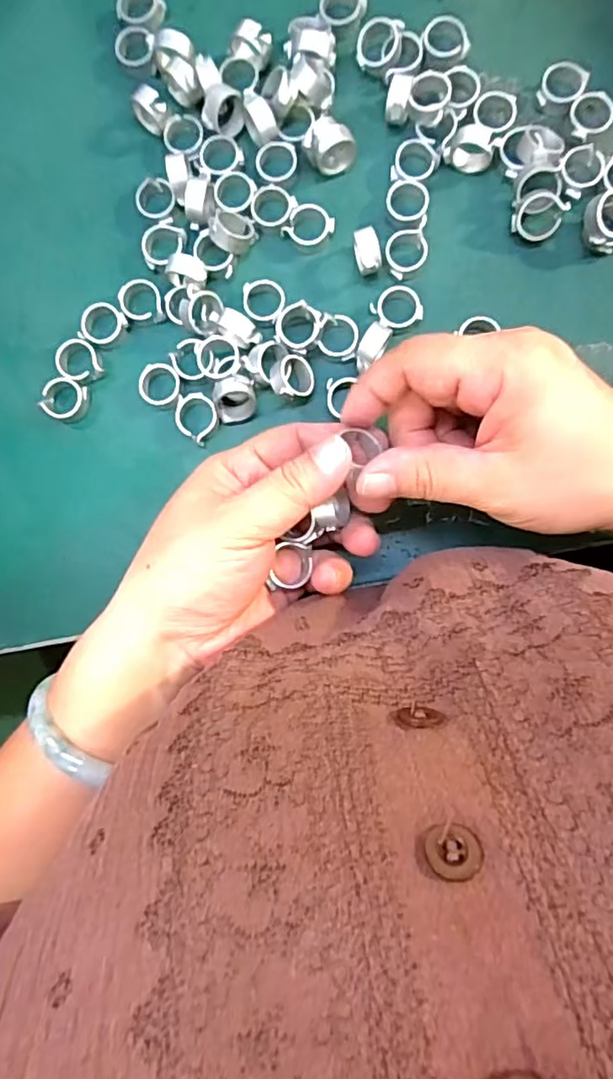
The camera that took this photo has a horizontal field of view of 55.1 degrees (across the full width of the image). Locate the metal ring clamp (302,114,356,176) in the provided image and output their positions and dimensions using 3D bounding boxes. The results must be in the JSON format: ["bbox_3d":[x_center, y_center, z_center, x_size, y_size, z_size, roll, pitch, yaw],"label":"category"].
[{"bbox_3d":[0.010,-0.192,0.289,0.022,0.020,0.019,-35,85,2],"label":"metal ring clamp"}]

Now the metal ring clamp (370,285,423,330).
[{"bbox_3d":[0.044,-0.112,0.286,0.022,0.011,0.021,0,87,4],"label":"metal ring clamp"}]

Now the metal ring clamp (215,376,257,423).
[{"bbox_3d":[-0.034,-0.070,0.288,0.020,0.021,0.012,-13,44,9],"label":"metal ring clamp"}]

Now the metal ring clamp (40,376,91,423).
[{"bbox_3d":[-0.123,-0.071,0.297,0.022,0.009,0.020,0,87,4],"label":"metal ring clamp"}]

